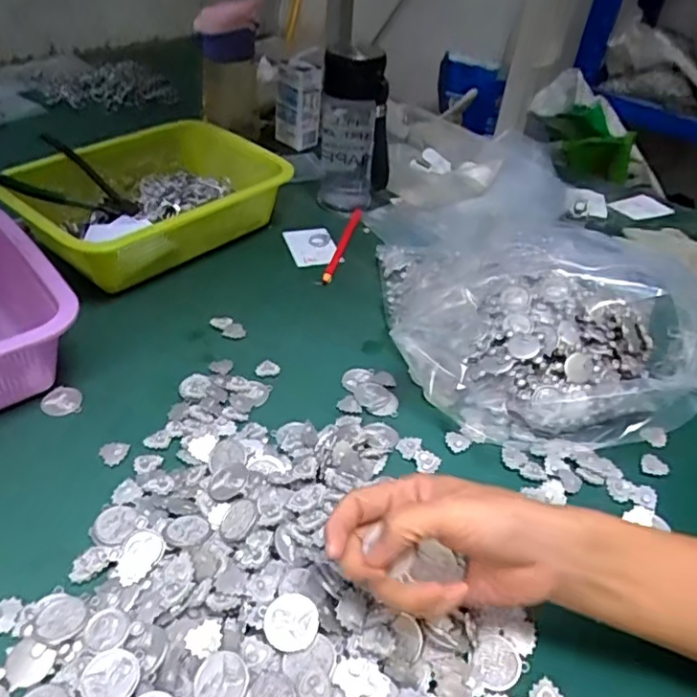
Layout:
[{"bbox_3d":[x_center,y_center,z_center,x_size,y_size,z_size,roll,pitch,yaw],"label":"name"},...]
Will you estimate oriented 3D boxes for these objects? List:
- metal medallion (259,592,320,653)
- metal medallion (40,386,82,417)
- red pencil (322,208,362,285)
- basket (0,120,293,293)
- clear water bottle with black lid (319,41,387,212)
[{"bbox_3d":[-0.032,0.152,0.336,0.029,0.006,0.030,0,61,1],"label":"metal medallion"},{"bbox_3d":[-0.228,0.041,0.480,0.031,0.004,0.029,-3,42,-12],"label":"metal medallion"},{"bbox_3d":[-0.008,-0.121,0.692,0.014,0.010,0.172,13,41,6],"label":"red pencil"},{"bbox_3d":[-0.224,-0.160,0.656,0.213,0.079,0.258,29,45,23],"label":"basket"},{"bbox_3d":[0.007,-0.271,0.742,0.080,0.183,0.082,2,41,-6],"label":"clear water bottle with black lid"}]

